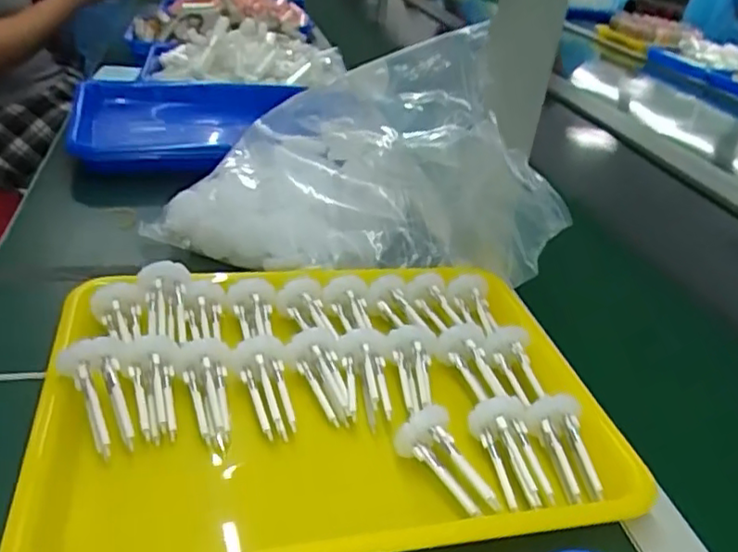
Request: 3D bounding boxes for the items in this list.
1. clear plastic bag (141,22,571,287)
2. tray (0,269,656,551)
[{"bbox_3d":[-0.003,-0.108,0.542,0.325,0.194,0.150,15,32,11],"label":"clear plastic bag"},{"bbox_3d":[-0.024,0.072,0.398,0.333,0.040,0.241,-1,33,-15],"label":"tray"}]

